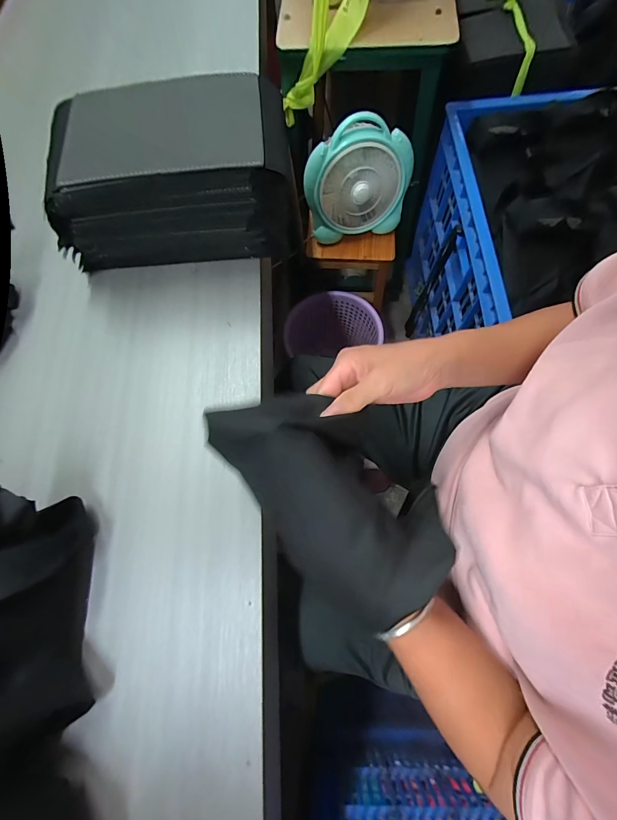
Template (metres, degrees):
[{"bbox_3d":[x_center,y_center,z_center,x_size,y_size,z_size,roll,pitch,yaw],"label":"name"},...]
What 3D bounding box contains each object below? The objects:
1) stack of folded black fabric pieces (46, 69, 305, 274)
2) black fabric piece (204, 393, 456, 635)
[{"bbox_3d":[-0.171,-0.292,0.448,0.295,0.156,0.155,-4,71,1],"label":"stack of folded black fabric pieces"},{"bbox_3d":[0.015,0.063,0.292,0.118,0.062,0.222,-38,74,-10],"label":"black fabric piece"}]

